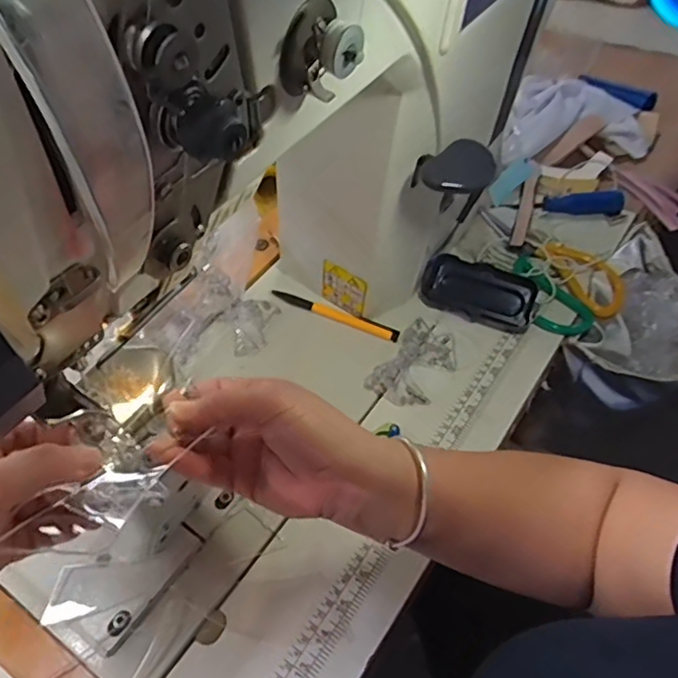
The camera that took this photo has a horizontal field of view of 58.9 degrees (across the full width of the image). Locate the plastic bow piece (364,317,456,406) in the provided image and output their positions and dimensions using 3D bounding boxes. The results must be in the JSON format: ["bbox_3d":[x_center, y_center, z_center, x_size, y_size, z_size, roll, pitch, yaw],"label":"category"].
[{"bbox_3d":[0.071,0.023,0.569,0.058,0.024,0.083,31,59,24],"label":"plastic bow piece"}]

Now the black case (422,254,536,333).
[{"bbox_3d":[0.142,-0.047,0.616,0.113,0.028,0.059,19,86,12],"label":"black case"}]

